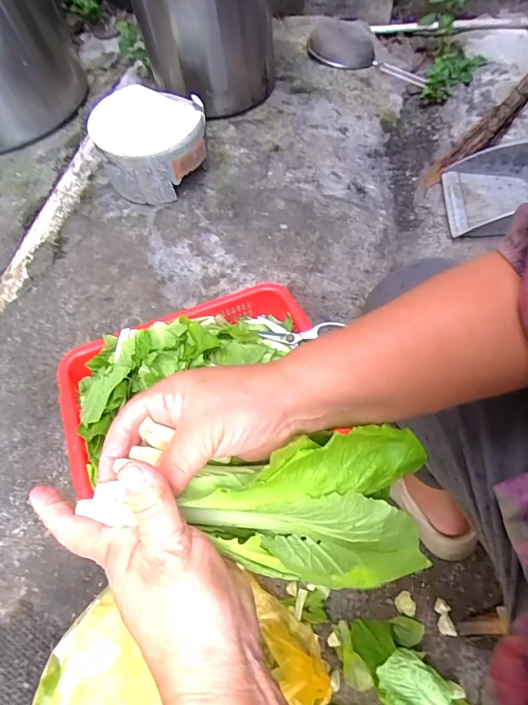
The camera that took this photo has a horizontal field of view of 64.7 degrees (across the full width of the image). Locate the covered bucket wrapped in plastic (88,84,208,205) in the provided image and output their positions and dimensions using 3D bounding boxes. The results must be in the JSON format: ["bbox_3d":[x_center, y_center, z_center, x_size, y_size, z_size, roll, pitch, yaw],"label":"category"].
[{"bbox_3d":[-0.297,-0.566,1.139,0.288,0.184,0.310,-17,56,-5],"label":"covered bucket wrapped in plastic"}]

